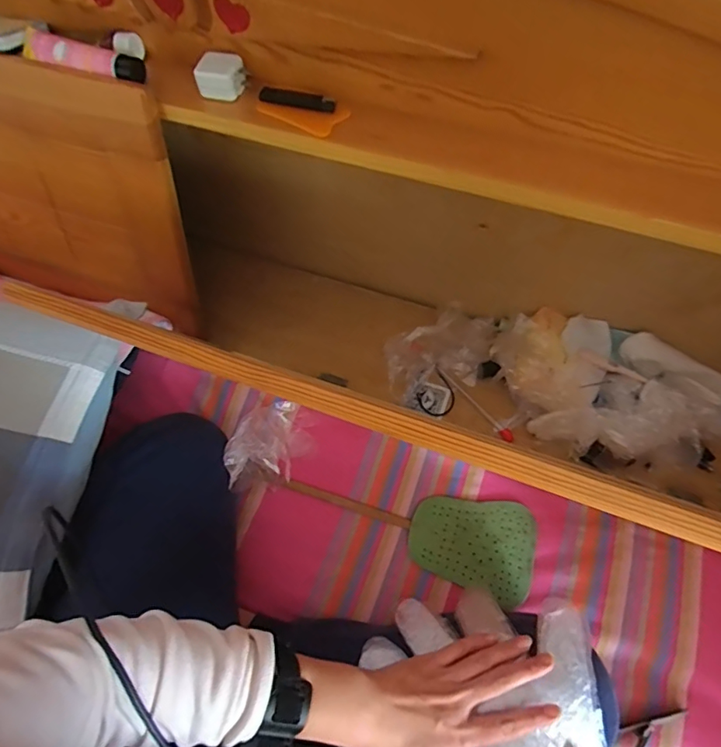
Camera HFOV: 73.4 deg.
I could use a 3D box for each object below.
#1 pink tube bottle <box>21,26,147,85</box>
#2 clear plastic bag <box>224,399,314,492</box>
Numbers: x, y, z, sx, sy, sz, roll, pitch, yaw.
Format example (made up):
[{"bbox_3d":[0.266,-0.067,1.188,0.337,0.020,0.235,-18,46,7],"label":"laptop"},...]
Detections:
[{"bbox_3d":[-0.307,-0.349,0.534,0.136,0.029,0.038,16,65,10],"label":"pink tube bottle"},{"bbox_3d":[-0.121,0.098,0.652,0.084,0.075,0.135,25,67,14],"label":"clear plastic bag"}]

